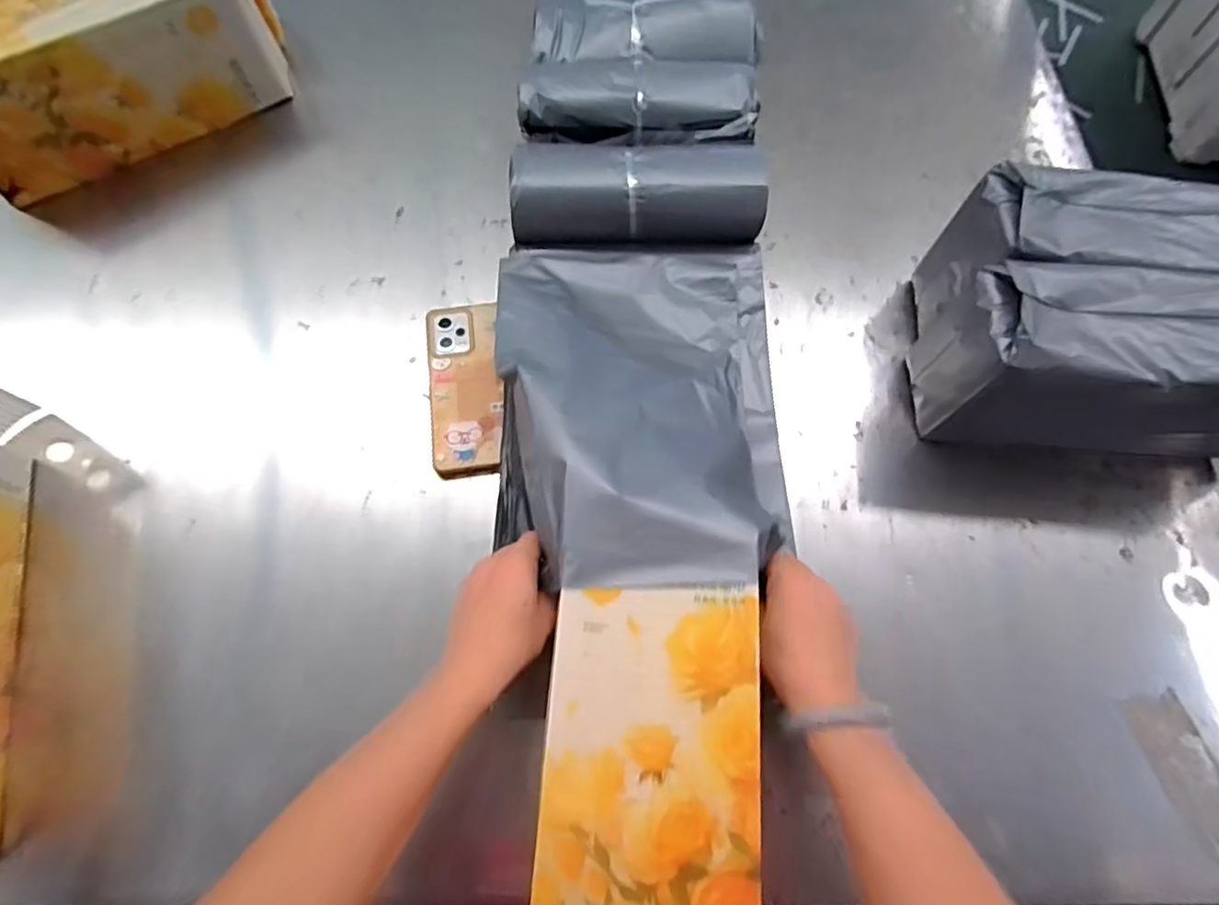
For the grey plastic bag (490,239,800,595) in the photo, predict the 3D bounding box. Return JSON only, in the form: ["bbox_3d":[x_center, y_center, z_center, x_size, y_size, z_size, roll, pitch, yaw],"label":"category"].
[{"bbox_3d":[0.029,-0.052,0.493,0.235,0.101,0.324,-1,69,-1],"label":"grey plastic bag"}]

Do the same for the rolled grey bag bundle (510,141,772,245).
[{"bbox_3d":[0.026,-0.249,0.603,0.241,0.070,0.093,-1,69,-1],"label":"rolled grey bag bundle"}]

